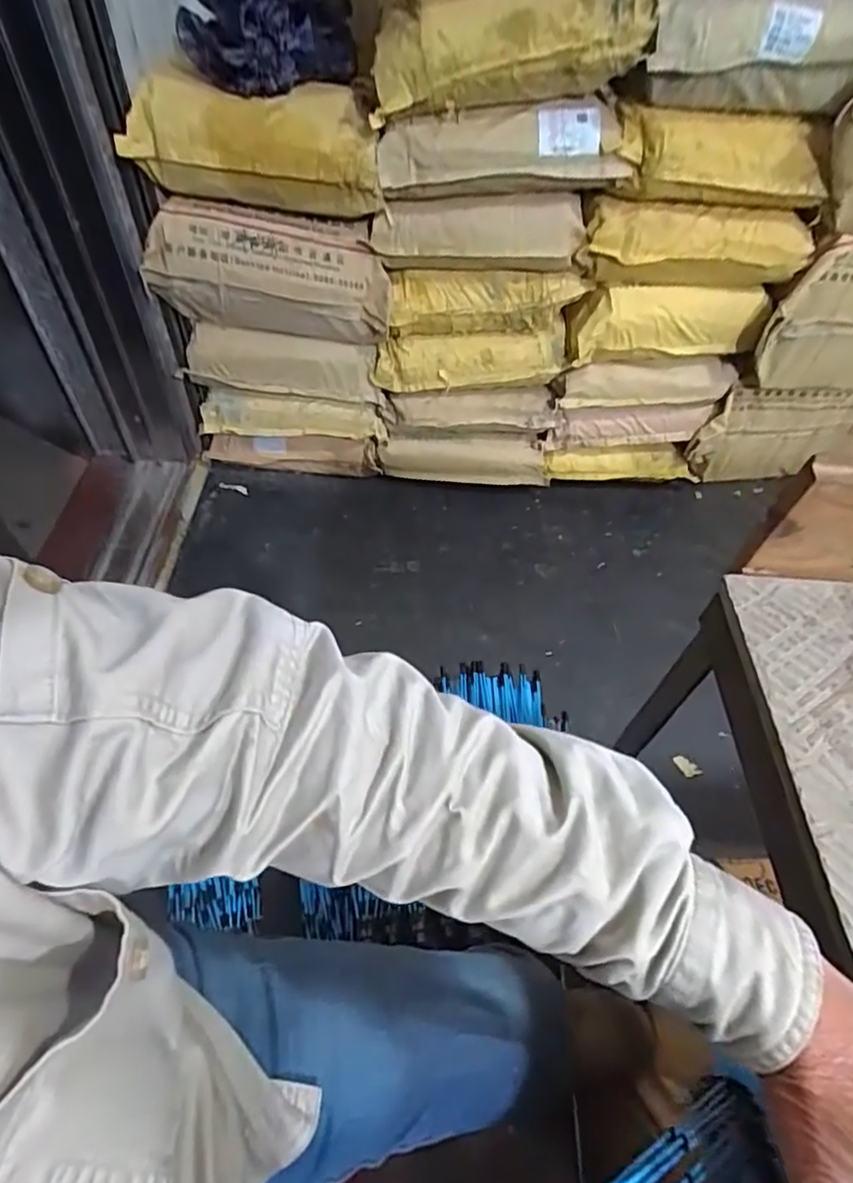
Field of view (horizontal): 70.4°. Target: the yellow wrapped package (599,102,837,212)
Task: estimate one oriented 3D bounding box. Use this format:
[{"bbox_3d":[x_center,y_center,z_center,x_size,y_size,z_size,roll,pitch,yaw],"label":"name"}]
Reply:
[{"bbox_3d":[0.508,-0.740,1.041,0.369,0.124,0.073,1,53,-4],"label":"yellow wrapped package"}]

